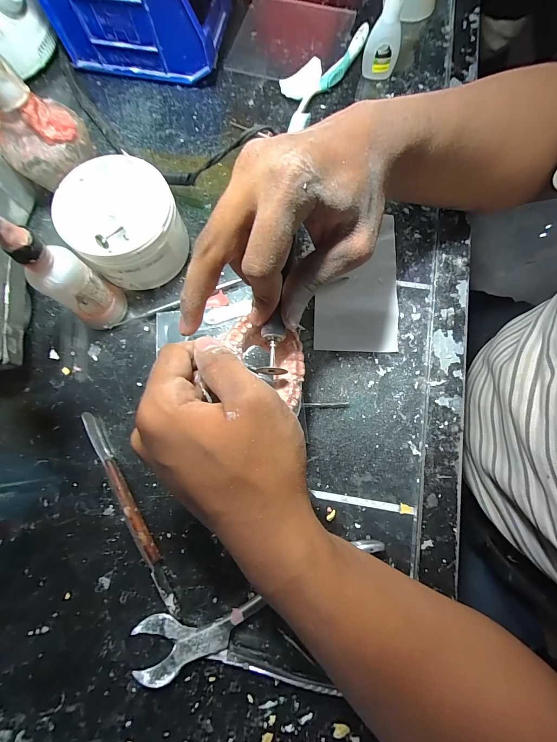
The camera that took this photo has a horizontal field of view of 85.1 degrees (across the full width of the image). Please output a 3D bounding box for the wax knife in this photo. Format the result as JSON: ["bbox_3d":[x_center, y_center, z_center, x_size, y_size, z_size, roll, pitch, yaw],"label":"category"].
[{"bbox_3d":[-0.121,0.106,0.244,0.012,0.012,0.166,-31,79,-6],"label":"wax knife"}]

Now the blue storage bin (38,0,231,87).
[{"bbox_3d":[-0.145,-0.389,0.318,0.166,0.089,0.099,12,78,3],"label":"blue storage bin"}]

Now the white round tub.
[{"bbox_3d":[-0.135,-0.126,0.270,0.102,0.061,0.096,41,81,9],"label":"white round tub"}]

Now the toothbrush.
[{"bbox_3d":[0.058,-0.327,0.338,0.022,0.017,0.163,33,80,7],"label":"toothbrush"}]

